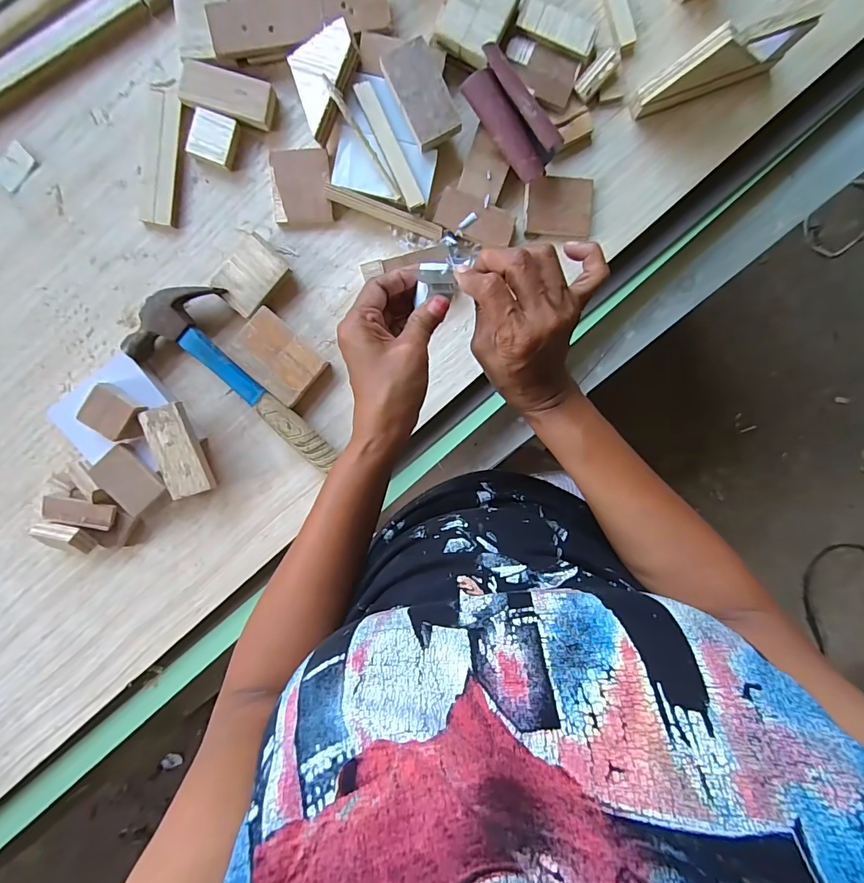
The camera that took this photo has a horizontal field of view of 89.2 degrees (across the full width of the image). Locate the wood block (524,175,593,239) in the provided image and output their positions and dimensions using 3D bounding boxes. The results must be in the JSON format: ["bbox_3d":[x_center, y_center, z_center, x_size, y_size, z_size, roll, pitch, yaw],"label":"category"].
[{"bbox_3d":[0.125,-0.229,0.429,0.065,0.010,0.054,2,97,-2],"label":"wood block"}]

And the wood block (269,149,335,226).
[{"bbox_3d":[-0.126,-0.246,0.422,0.055,0.007,0.066,-4,97,-1],"label":"wood block"}]

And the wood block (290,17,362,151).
[{"bbox_3d":[-0.090,-0.323,0.394,0.062,0.025,0.082,-18,97,1],"label":"wood block"}]

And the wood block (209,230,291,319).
[{"bbox_3d":[-0.175,-0.160,0.424,0.066,0.017,0.050,-44,96,4],"label":"wood block"}]

